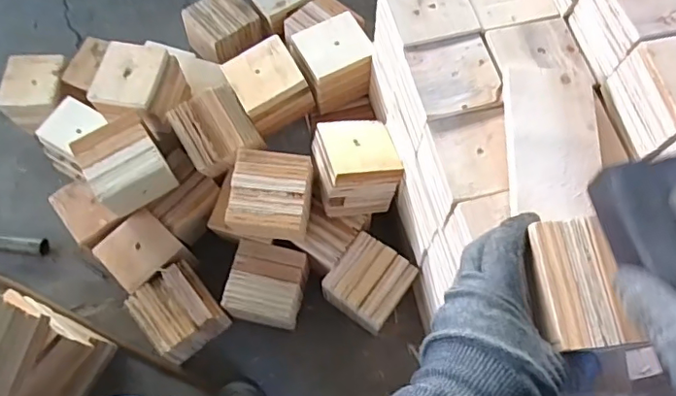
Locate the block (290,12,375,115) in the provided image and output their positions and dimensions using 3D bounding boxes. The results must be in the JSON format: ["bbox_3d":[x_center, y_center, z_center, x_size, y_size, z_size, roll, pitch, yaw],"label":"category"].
[{"bbox_3d":[-0.006,-0.193,0.787,0.100,0.097,0.088,-28,69,-10],"label":"block"}]

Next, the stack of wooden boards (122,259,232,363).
[{"bbox_3d":[-0.214,0.158,0.739,0.098,0.086,0.098,-37,71,-13],"label":"stack of wooden boards"}]

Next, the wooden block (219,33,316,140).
[{"bbox_3d":[-0.099,-0.157,0.769,0.091,0.068,0.097,-28,69,-10],"label":"wooden block"}]

